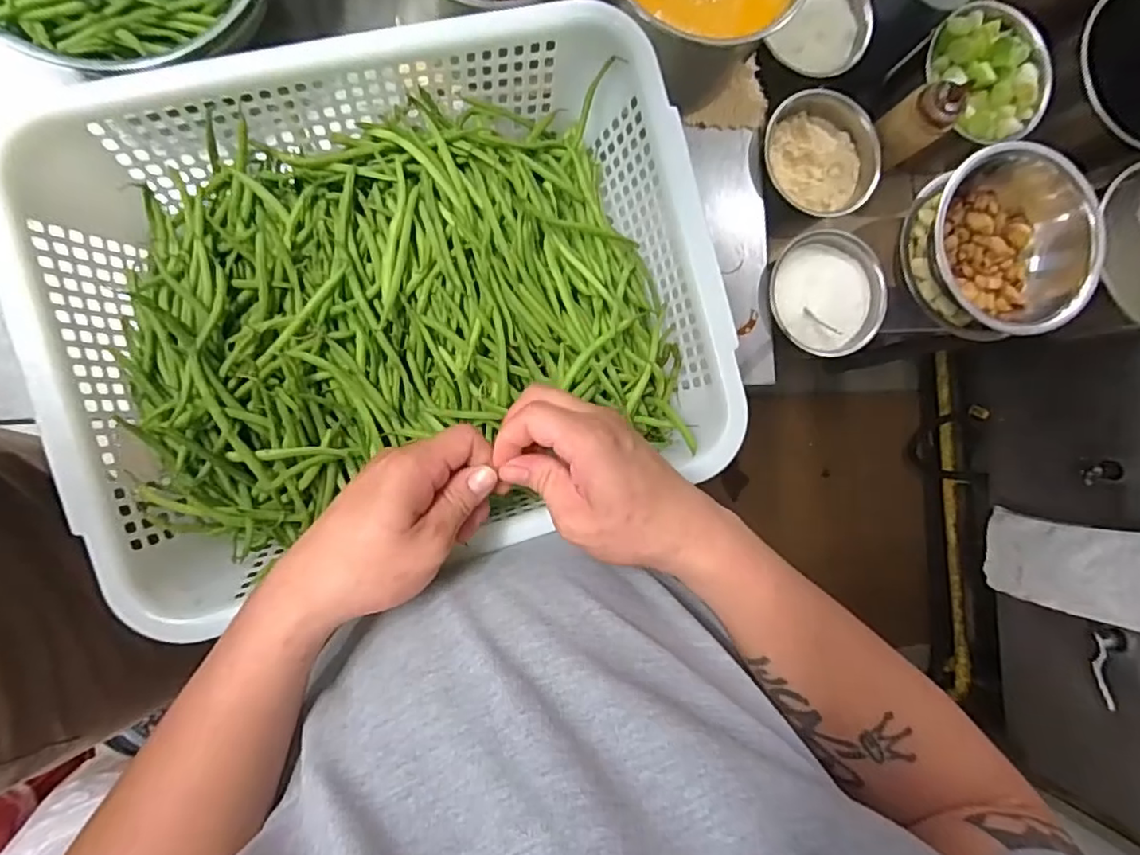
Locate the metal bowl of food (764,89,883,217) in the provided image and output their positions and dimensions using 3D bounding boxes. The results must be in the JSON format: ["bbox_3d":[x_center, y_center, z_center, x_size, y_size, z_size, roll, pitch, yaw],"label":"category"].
[{"bbox_3d":[0.239,-0.260,0.578,0.104,0.046,0.108,0,88,-9],"label":"metal bowl of food"}]

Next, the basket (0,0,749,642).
[{"bbox_3d":[-0.117,-0.085,0.434,0.429,0.084,0.331,-14,90,-9],"label":"basket"}]

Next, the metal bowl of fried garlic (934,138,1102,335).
[{"bbox_3d":[0.410,-0.179,0.574,0.157,0.064,0.157,0,88,-9],"label":"metal bowl of fried garlic"}]

